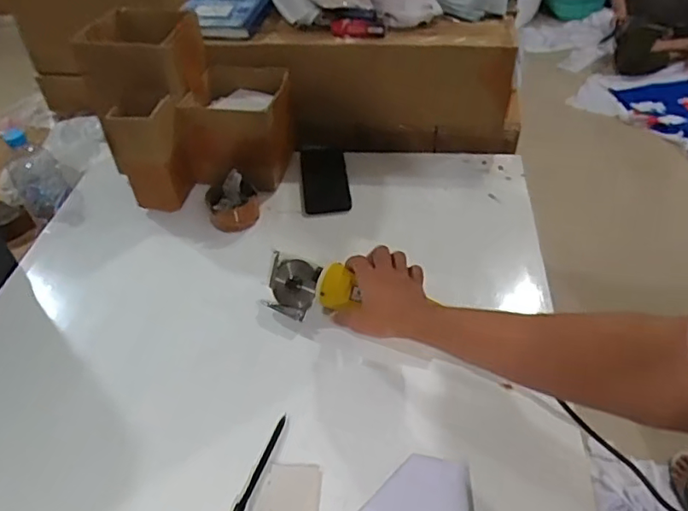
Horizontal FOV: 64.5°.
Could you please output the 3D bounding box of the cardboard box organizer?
[{"bbox_3d":[-0.260,-0.252,0.930,0.306,0.240,0.241,-6,44,-1],"label":"cardboard box organizer"}]

